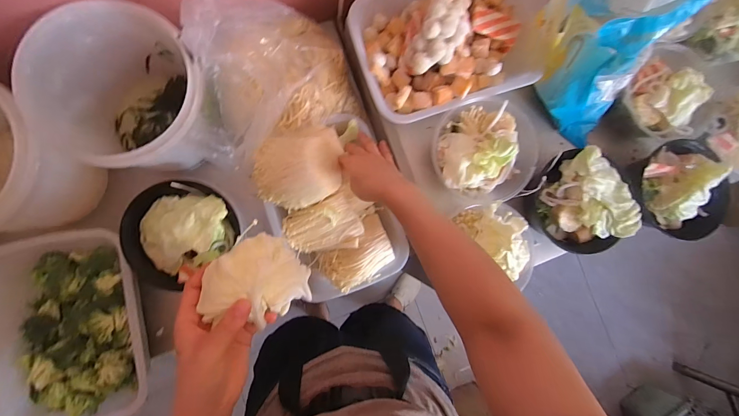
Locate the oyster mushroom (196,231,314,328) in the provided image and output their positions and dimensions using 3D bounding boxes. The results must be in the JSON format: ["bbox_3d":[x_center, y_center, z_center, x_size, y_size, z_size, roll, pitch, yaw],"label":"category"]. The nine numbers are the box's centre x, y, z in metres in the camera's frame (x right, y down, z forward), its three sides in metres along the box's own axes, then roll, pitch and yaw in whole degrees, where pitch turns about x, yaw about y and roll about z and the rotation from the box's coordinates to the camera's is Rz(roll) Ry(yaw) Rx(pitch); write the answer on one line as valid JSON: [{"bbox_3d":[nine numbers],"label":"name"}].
[{"bbox_3d":[-0.116,0.079,0.338,0.094,0.046,0.087,-37,91,-8],"label":"oyster mushroom"}]

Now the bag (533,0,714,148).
[{"bbox_3d":[0.369,-0.255,0.477,0.231,0.254,0.189,41,82,-3],"label":"bag"}]

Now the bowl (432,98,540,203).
[{"bbox_3d":[0.182,-0.094,0.522,0.160,0.070,0.157,0,86,-7],"label":"bowl"}]

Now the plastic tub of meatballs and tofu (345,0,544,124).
[{"bbox_3d":[0.122,-0.265,0.504,0.279,0.112,0.212,-19,89,-8],"label":"plastic tub of meatballs and tofu"}]

